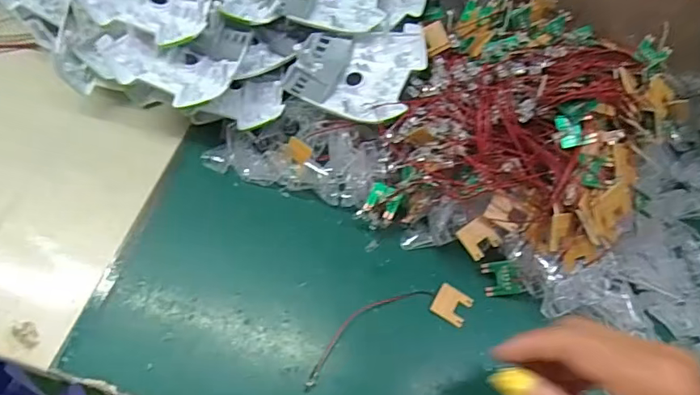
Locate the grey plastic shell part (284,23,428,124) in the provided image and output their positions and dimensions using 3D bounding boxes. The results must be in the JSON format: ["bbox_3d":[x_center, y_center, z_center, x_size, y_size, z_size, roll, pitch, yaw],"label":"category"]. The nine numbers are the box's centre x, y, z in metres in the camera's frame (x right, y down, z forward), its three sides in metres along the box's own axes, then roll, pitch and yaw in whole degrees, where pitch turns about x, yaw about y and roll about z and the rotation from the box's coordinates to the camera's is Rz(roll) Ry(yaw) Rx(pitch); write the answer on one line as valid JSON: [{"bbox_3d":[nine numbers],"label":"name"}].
[{"bbox_3d":[0.003,-0.105,0.419,0.111,0.023,0.094,9,63,4],"label":"grey plastic shell part"}]

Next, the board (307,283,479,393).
[{"bbox_3d":[0.026,0.095,0.370,0.135,0.006,0.040,-19,64,-11],"label":"board"}]

